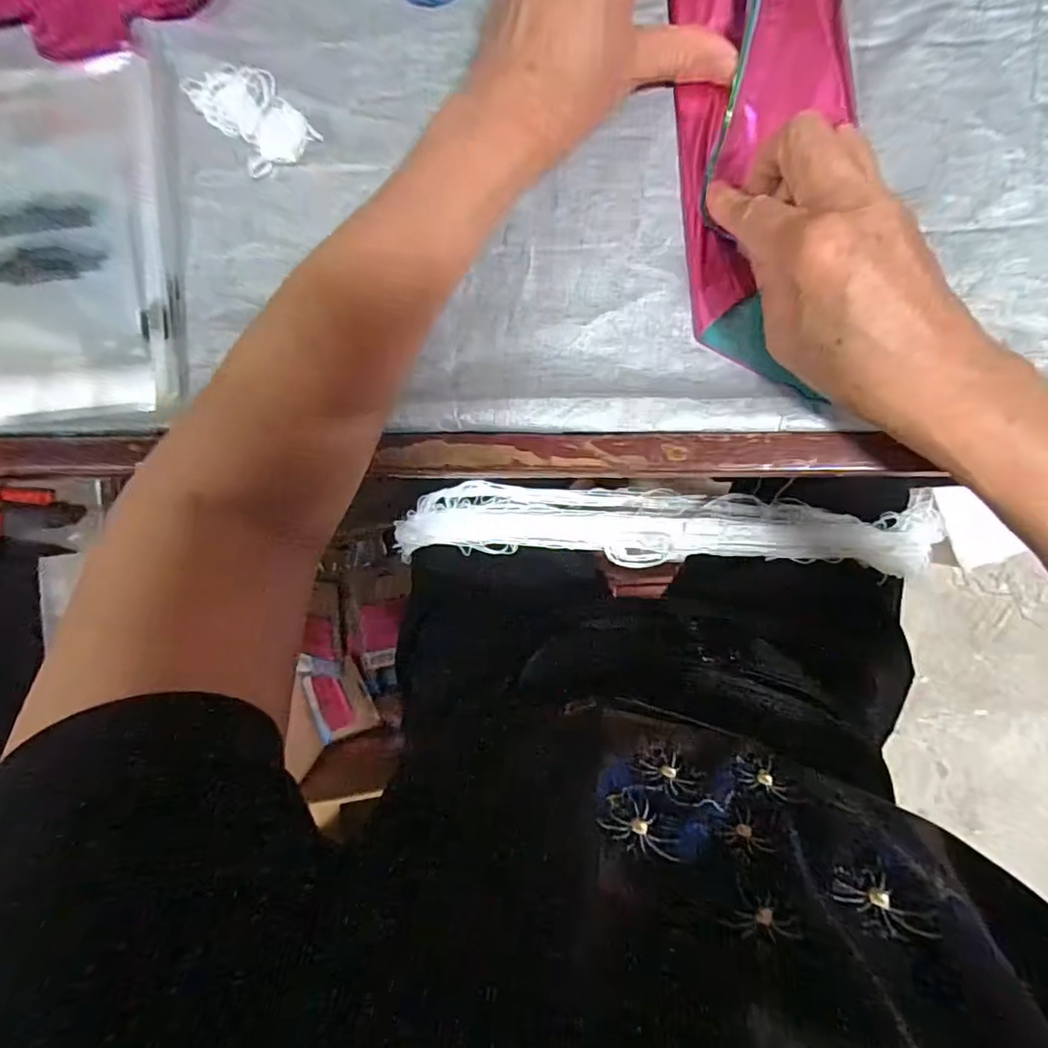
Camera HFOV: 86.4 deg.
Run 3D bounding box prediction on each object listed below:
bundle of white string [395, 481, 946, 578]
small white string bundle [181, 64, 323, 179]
[{"bbox_3d":[0.115,0.003,0.475,0.451,0.044,0.064,1,94,4],"label":"bundle of white string"},{"bbox_3d":[-0.150,-0.226,0.309,0.041,0.006,0.069,-39,87,4],"label":"small white string bundle"}]

